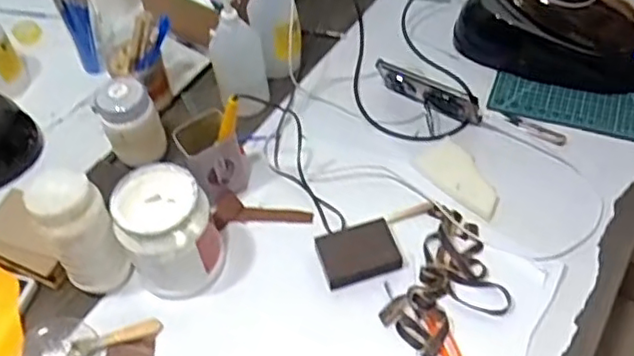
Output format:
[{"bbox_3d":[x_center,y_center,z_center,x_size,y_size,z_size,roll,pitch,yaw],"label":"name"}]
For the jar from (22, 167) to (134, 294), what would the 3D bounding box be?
[{"bbox_3d":[-0.273,0.072,0.751,0.075,0.174,0.081,-2,51,2],"label":"jar"}]

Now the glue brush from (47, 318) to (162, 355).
[{"bbox_3d":[-0.256,0.197,0.761,0.136,0.009,0.026,-18,52,-11],"label":"glue brush"}]

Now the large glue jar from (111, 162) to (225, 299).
[{"bbox_3d":[-0.179,0.068,0.776,0.107,0.133,0.107,-2,51,2],"label":"large glue jar"}]

